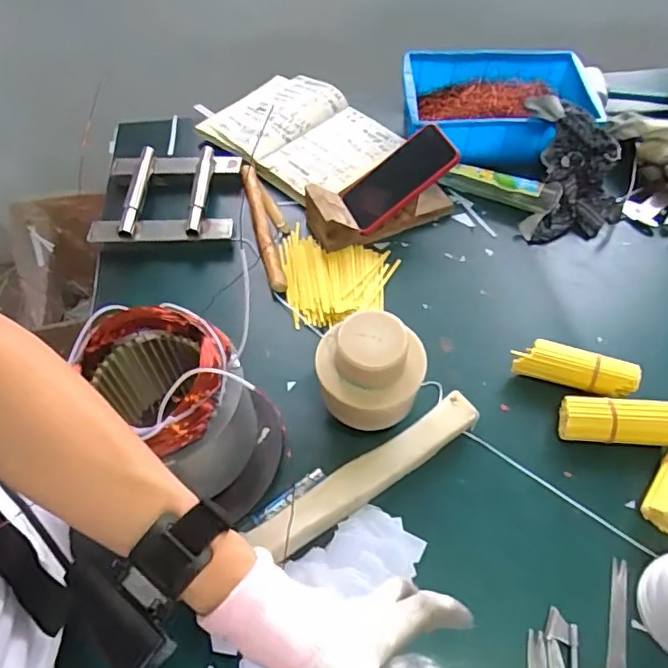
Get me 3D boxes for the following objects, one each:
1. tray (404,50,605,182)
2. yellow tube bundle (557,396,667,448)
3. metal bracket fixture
[{"bbox_3d":[0.268,-0.366,0.893,0.305,0.082,0.220,3,55,3],"label":"tray"},{"bbox_3d":[0.305,0.095,0.604,0.116,0.036,0.047,6,55,5],"label":"yellow tube bundle"},{"bbox_3d":[-0.243,-0.202,0.823,0.195,0.046,0.174,-1,54,0],"label":"metal bracket fixture"}]

